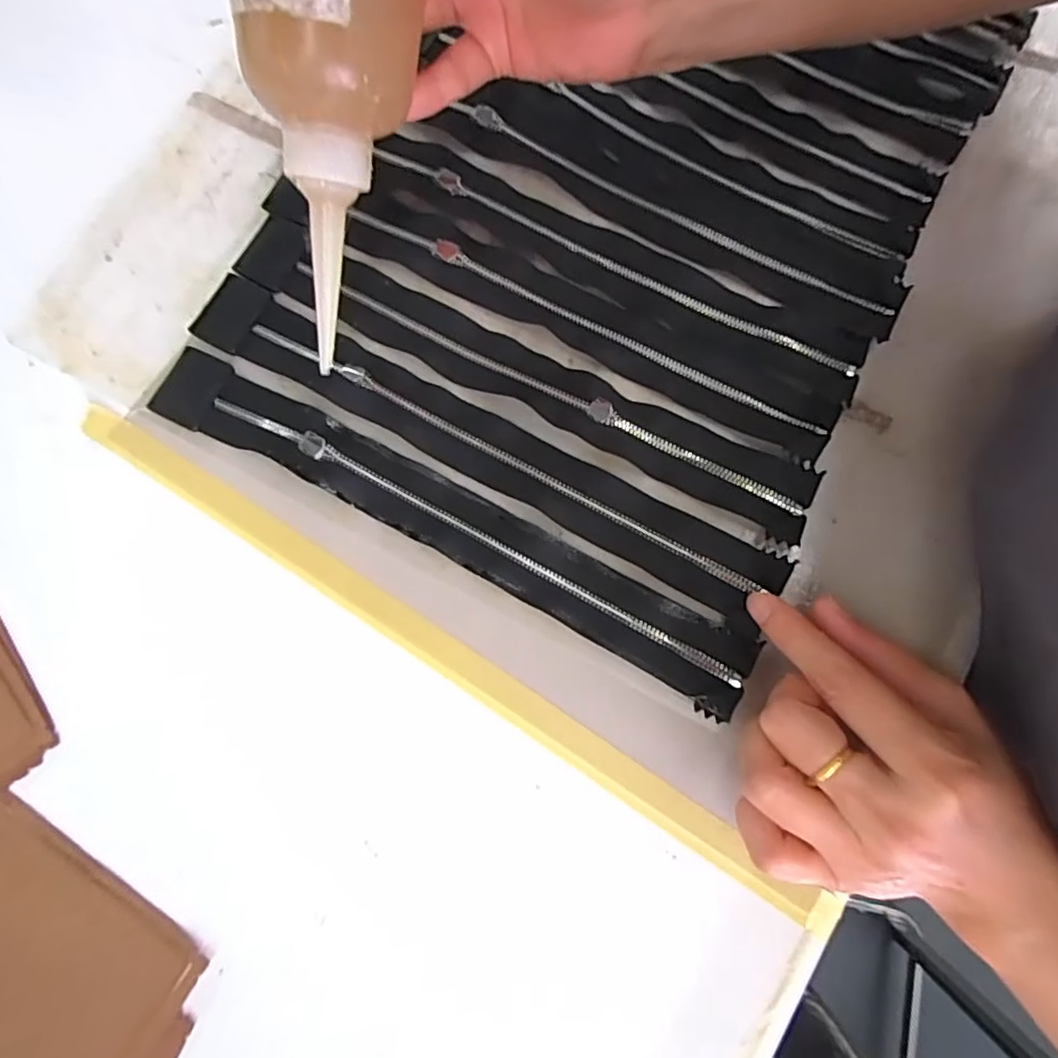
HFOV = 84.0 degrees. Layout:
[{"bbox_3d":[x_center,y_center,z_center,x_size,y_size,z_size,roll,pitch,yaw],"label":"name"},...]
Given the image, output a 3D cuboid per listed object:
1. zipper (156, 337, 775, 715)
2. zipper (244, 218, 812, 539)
[{"bbox_3d":[-0.039,-0.005,0.259,0.285,0.007,0.033,28,77,7],"label":"zipper"},{"bbox_3d":[-0.007,-0.076,0.271,0.288,0.008,0.033,28,80,6],"label":"zipper"}]

